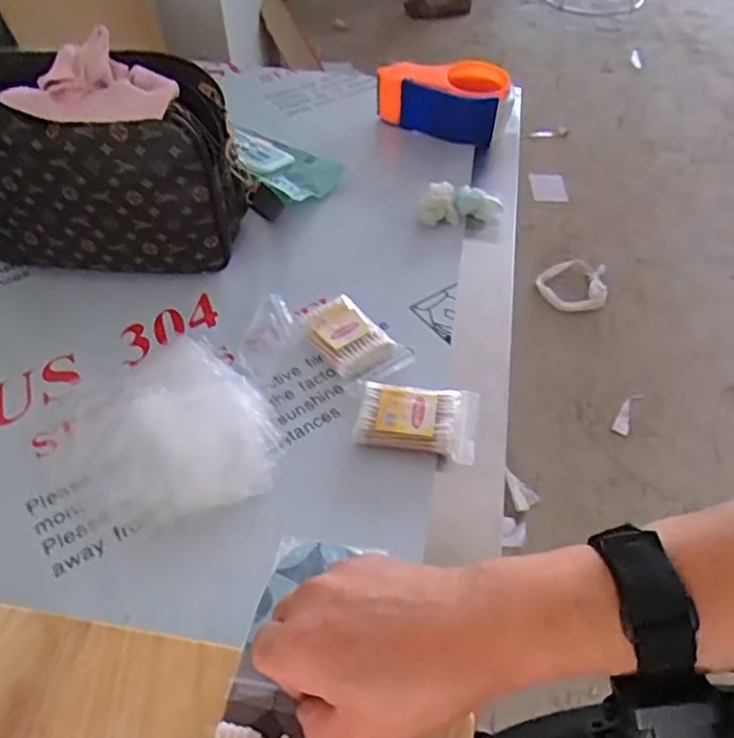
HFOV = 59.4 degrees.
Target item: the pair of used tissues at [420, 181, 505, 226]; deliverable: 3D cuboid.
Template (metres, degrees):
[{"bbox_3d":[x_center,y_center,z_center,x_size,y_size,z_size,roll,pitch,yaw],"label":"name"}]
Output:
[{"bbox_3d":[0.097,-0.176,0.674,0.087,0.038,0.029,-6,49,-4],"label":"pair of used tissues"}]

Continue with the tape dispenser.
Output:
[{"bbox_3d":[0.092,-0.338,0.802,0.160,0.074,0.076,9,50,8],"label":"tape dispenser"}]

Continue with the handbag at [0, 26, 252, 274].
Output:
[{"bbox_3d":[-0.243,-0.177,0.577,0.246,0.186,0.105,8,48,8],"label":"handbag"}]

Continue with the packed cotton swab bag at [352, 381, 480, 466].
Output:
[{"bbox_3d":[0.039,0.038,0.495,0.089,0.022,0.057,8,49,7],"label":"packed cotton swab bag"}]

